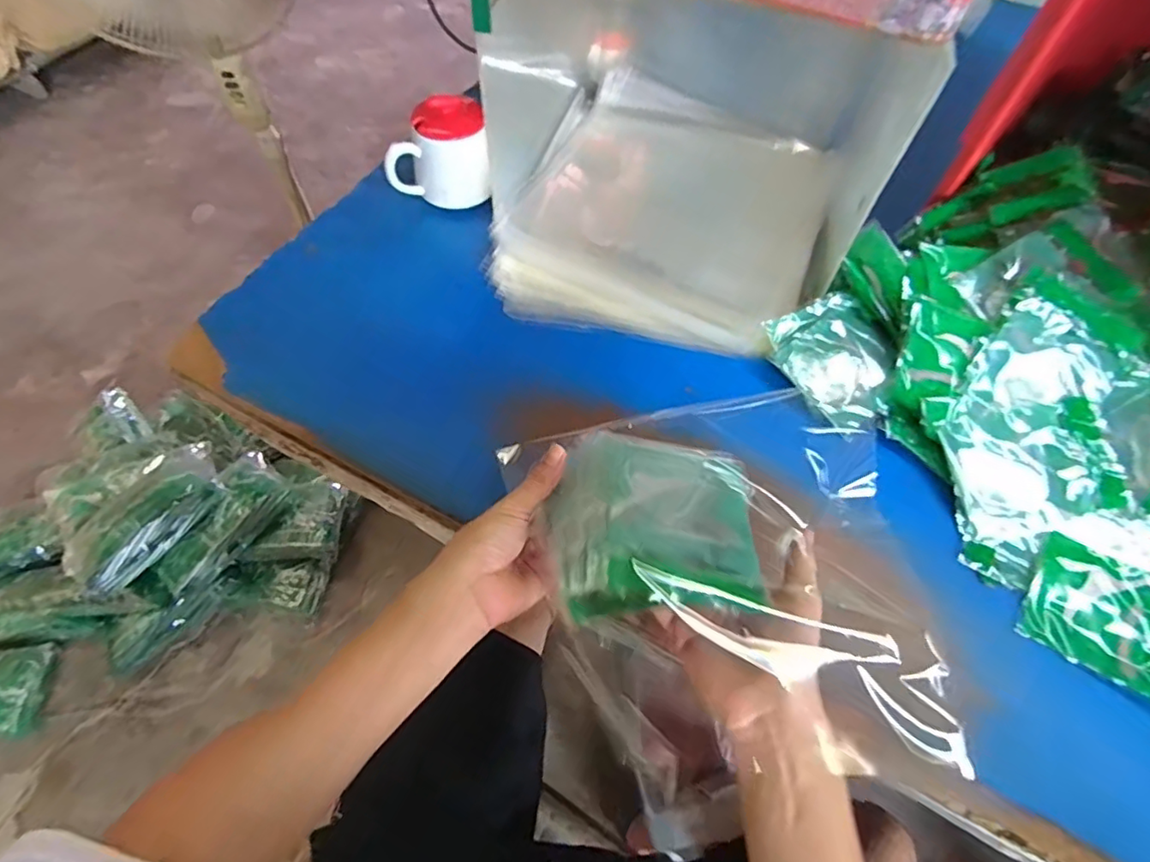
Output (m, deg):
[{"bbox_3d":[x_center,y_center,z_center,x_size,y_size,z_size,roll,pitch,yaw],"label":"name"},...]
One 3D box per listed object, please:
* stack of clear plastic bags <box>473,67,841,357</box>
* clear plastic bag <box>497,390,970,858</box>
[{"bbox_3d":[0.122,-0.271,0.686,0.347,0.052,0.434,20,61,11],"label":"stack of clear plastic bags"},{"bbox_3d":[0.108,0.087,0.381,0.251,0.079,0.270,-16,61,-9],"label":"clear plastic bag"}]

